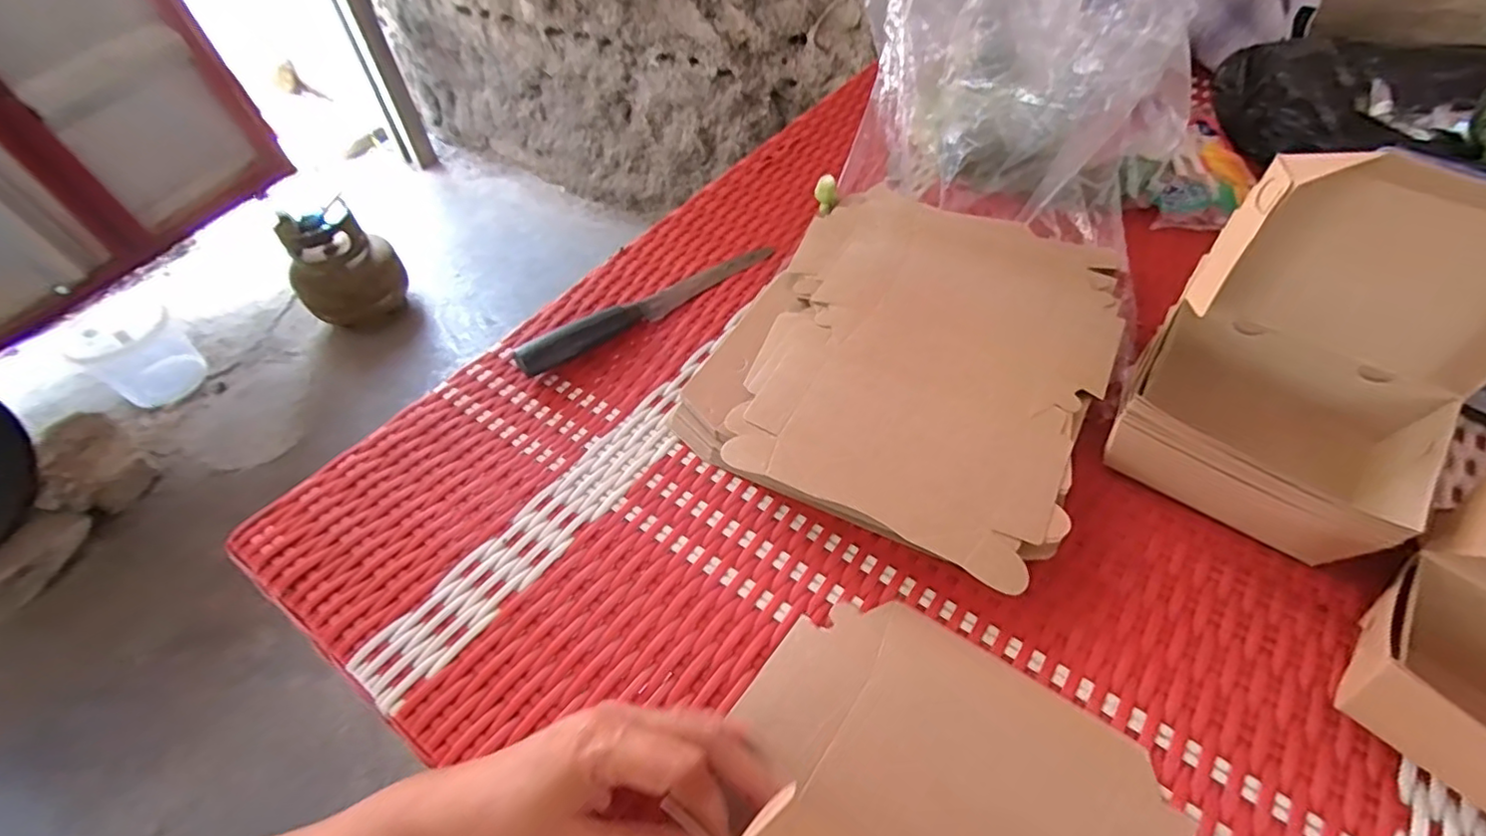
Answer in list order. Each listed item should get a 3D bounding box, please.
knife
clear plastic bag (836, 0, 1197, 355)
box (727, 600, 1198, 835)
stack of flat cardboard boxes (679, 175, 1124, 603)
[{"bbox_3d":[-0.075,-0.101,0.534,0.245,0.022,0.028,-31,56,-21],"label":"knife"},{"bbox_3d":[0.260,-0.318,0.557,0.271,0.223,0.226,32,59,26],"label":"clear plastic bag"},{"bbox_3d":[0.094,0.183,0.291,0.209,0.026,0.171,27,39,25],"label":"box"},{"bbox_3d":[0.129,-0.056,0.482,0.261,0.034,0.336,21,55,19],"label":"stack of flat cardboard boxes"}]

